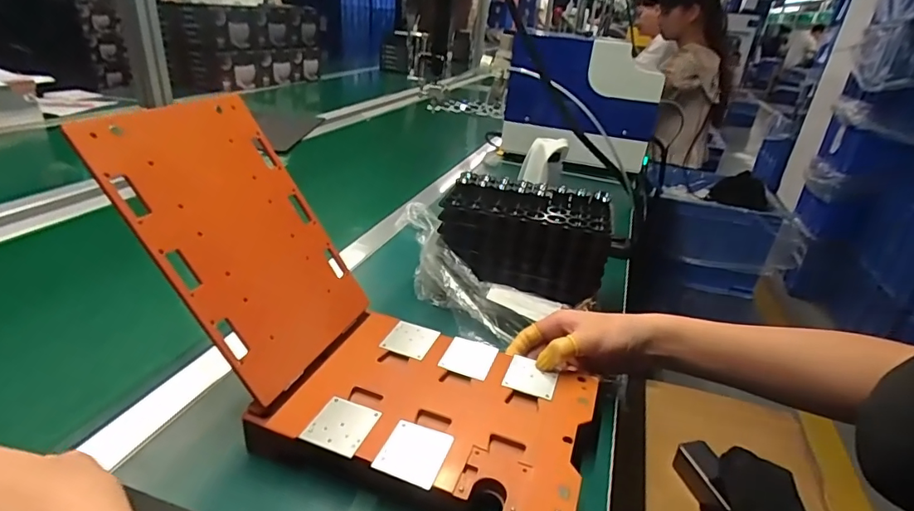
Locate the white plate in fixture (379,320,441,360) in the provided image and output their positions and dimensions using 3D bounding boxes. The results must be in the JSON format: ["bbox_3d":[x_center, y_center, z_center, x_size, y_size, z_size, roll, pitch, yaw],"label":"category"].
[{"bbox_3d":[-0.046,0.081,0.477,0.046,0.006,0.046,12,33,19],"label":"white plate in fixture"}]

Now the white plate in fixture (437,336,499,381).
[{"bbox_3d":[0.012,0.095,0.462,0.045,0.004,0.048,15,31,16],"label":"white plate in fixture"}]

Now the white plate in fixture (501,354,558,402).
[{"bbox_3d":[0.066,0.108,0.437,0.043,0.004,0.044,13,26,18],"label":"white plate in fixture"}]

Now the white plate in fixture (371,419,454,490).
[{"bbox_3d":[-0.030,0.140,0.355,0.045,0.004,0.047,14,28,16],"label":"white plate in fixture"}]

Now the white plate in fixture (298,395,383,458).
[{"bbox_3d":[-0.088,0.128,0.376,0.044,0.004,0.048,13,28,15],"label":"white plate in fixture"}]

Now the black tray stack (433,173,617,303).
[{"bbox_3d":[0.084,-0.025,0.592,0.191,0.106,0.099,13,28,16],"label":"black tray stack"}]

